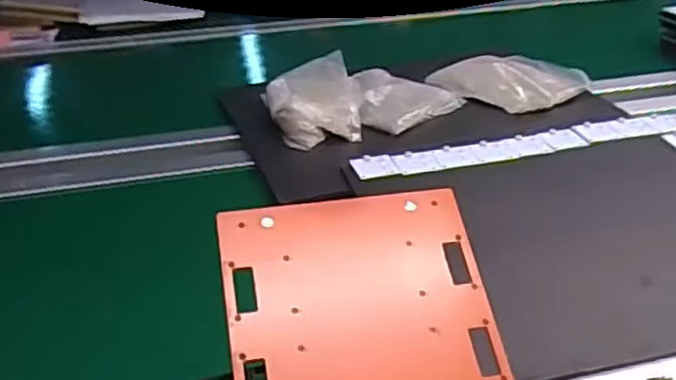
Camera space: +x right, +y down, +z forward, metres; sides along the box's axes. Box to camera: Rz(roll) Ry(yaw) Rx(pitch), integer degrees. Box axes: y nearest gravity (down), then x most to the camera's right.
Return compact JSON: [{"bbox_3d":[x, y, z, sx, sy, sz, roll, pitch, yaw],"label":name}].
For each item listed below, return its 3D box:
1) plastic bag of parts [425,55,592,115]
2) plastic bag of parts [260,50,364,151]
[{"bbox_3d":[0.236,-0.158,1.001,0.169,0.024,0.174,-24,37,-34],"label":"plastic bag of parts"},{"bbox_3d":[-0.034,-0.123,0.946,0.125,0.049,0.173,-1,30,0],"label":"plastic bag of parts"}]

